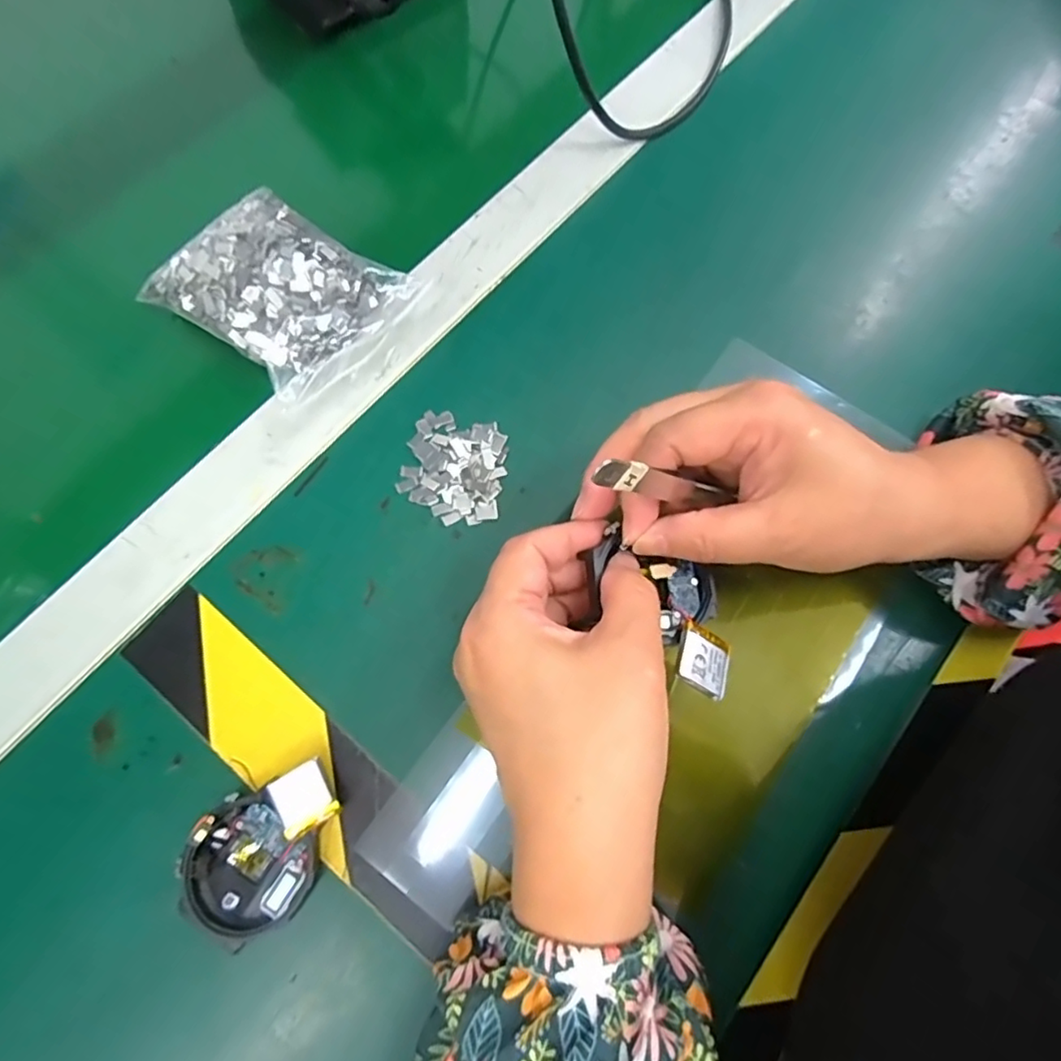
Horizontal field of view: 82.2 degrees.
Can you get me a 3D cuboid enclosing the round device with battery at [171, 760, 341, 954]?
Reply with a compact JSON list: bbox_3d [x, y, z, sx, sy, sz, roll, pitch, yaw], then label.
[{"bbox_3d":[-0.102,0.122,0.234,0.046,0.017,0.067,35,74,10],"label":"round device with battery"}]

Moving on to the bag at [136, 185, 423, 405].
[{"bbox_3d":[-0.126,-0.121,0.310,0.115,0.027,0.084,39,74,11],"label":"bag"}]

